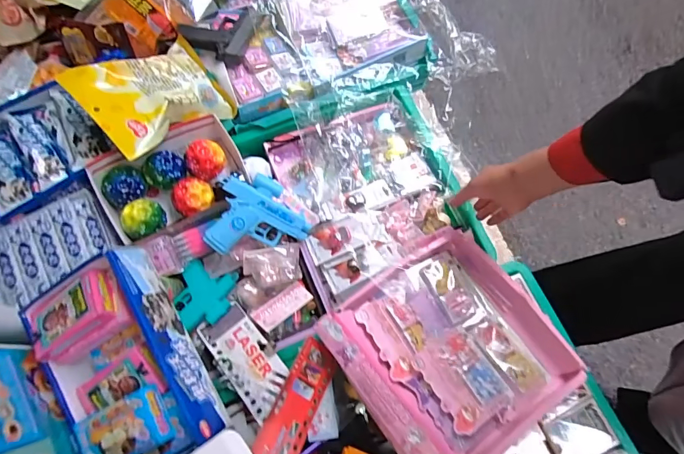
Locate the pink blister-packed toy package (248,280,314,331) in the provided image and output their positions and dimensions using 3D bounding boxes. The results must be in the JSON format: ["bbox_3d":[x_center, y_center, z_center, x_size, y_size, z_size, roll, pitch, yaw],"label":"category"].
[{"bbox_3d":[-0.091,0.118,0.611,0.092,0.006,0.042,-34,62,-31],"label":"pink blister-packed toy package"}]

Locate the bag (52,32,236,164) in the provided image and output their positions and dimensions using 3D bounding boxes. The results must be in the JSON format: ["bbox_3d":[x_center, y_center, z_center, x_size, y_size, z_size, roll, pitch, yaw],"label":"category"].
[{"bbox_3d":[-0.280,-0.207,0.608,0.153,0.033,0.208,46,54,2],"label":"bag"}]

